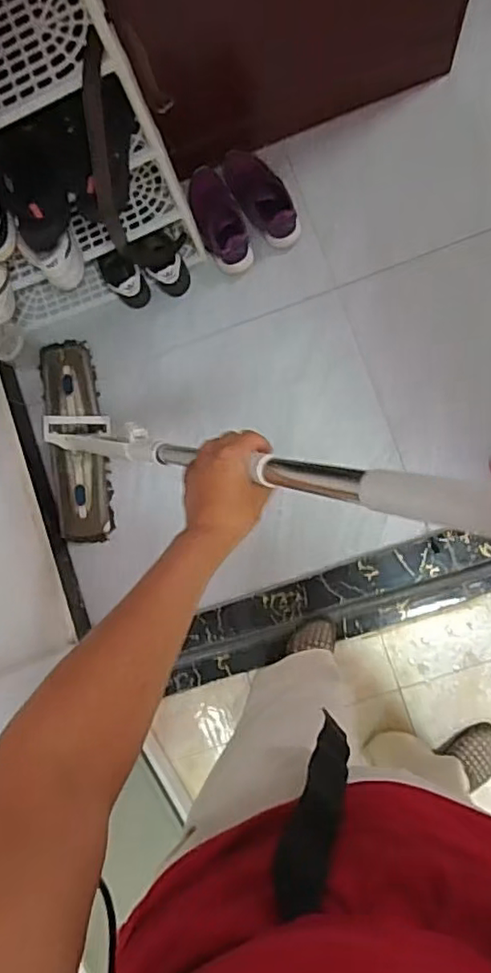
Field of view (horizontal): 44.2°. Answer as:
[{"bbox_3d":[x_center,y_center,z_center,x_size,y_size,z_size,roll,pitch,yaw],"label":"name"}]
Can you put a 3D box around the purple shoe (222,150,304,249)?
[{"bbox_3d":[0.029,-0.685,1.399,0.102,0.078,0.275,-30,80,3],"label":"purple shoe"}]

